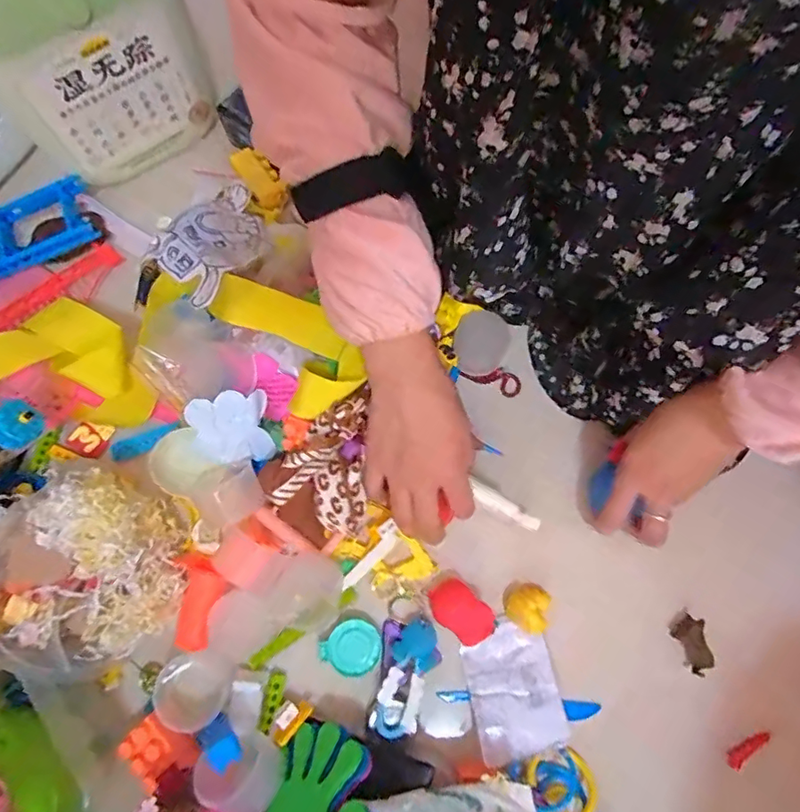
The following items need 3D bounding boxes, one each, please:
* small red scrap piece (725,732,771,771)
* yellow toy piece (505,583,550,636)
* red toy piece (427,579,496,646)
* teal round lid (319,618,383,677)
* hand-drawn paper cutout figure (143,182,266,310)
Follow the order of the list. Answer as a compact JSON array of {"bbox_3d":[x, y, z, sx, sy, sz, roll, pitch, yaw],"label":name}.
[{"bbox_3d":[0.273,0.268,0.408,0.039,0.012,0.010,-35,78,-10],"label":"small red scrap piece"},{"bbox_3d":[0.102,0.162,0.417,0.030,0.024,0.035,17,75,4],"label":"yellow toy piece"},{"bbox_3d":[0.048,0.162,0.412,0.052,0.019,0.034,39,77,9],"label":"red toy piece"},{"bbox_3d":[-0.037,0.189,0.409,0.043,0.008,0.039,31,76,7],"label":"teal round lid"},{"bbox_3d":[-0.160,-0.146,0.455,0.077,0.016,0.120,32,56,5],"label":"hand-drawn paper cutout figure"}]

